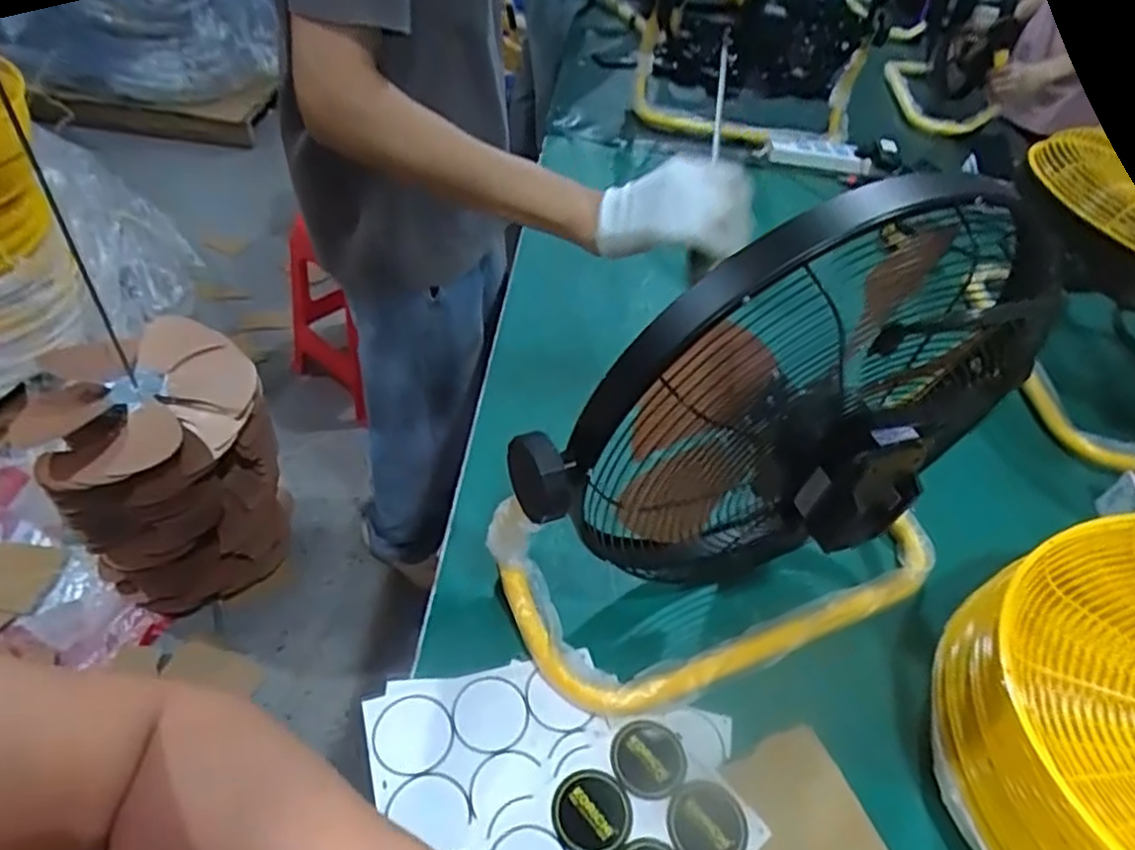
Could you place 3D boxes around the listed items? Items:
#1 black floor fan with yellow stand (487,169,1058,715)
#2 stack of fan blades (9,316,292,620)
[{"bbox_3d":[0.188,0.018,0.613,0.461,0.455,0.221,-19,52,-24],"label":"black floor fan with yellow stand"},{"bbox_3d":[-0.771,0.094,1.392,0.377,0.460,0.364,-26,56,-29],"label":"stack of fan blades"}]

